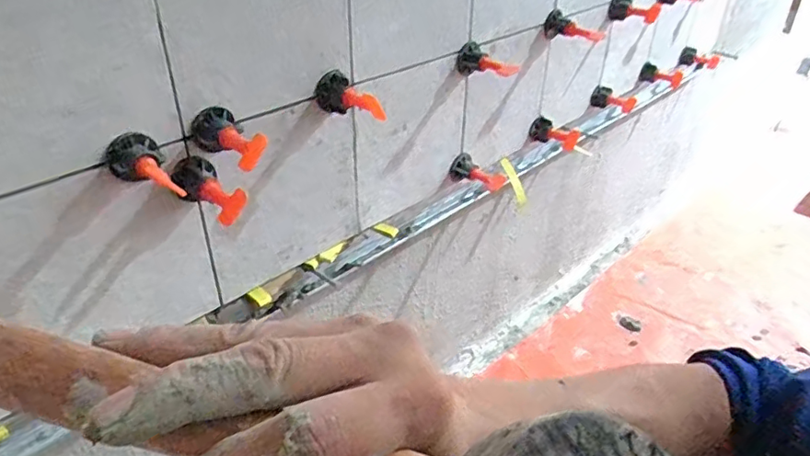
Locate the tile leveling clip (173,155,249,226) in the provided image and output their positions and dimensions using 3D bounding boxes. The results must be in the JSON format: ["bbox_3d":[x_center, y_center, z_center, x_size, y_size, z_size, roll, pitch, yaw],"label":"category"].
[{"bbox_3d":[-0.134,-0.026,0.388,0.029,0.029,0.061,-23,41,-31],"label":"tile leveling clip"}]

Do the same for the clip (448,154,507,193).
[{"bbox_3d":[0.082,-0.060,0.638,0.061,0.029,0.028,24,39,7],"label":"clip"}]

